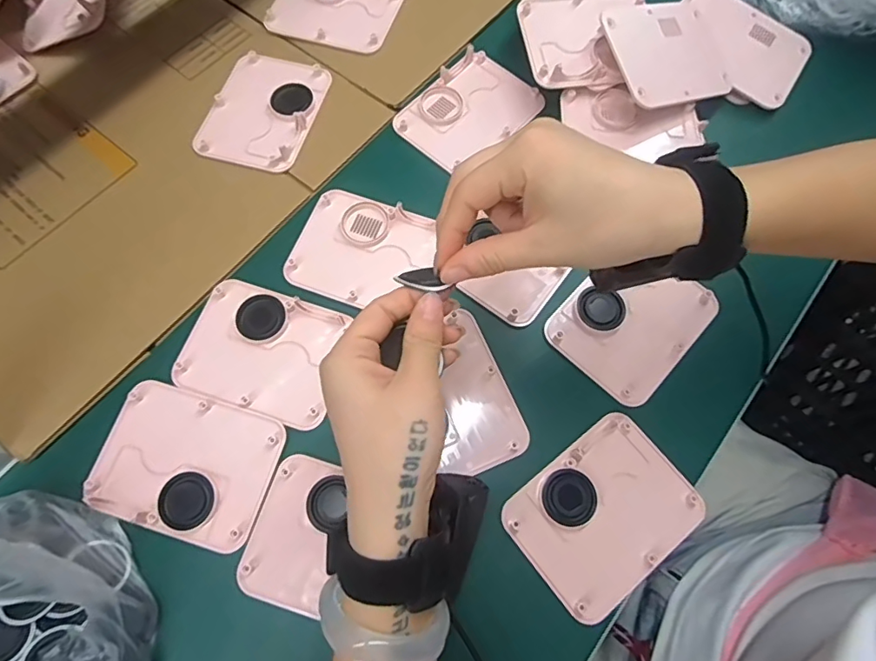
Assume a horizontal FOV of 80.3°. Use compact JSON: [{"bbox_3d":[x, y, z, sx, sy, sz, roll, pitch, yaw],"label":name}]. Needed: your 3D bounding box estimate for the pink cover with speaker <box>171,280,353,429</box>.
[{"bbox_3d":[-0.137,0.015,0.409,0.121,0.010,0.092,18,71,6],"label":"pink cover with speaker"}]

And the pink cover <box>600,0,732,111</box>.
[{"bbox_3d":[0.207,-0.249,0.466,0.123,0.008,0.096,-21,87,-25],"label":"pink cover"}]

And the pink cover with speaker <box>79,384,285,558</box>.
[{"bbox_3d":[-0.183,0.096,0.378,0.124,0.006,0.094,17,71,5],"label":"pink cover with speaker"}]

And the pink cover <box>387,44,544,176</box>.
[{"bbox_3d":[0.030,-0.209,0.492,0.091,0.010,0.124,41,74,13],"label":"pink cover"}]

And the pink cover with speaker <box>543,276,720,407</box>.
[{"bbox_3d":[0.158,-0.010,0.420,0.097,0.010,0.121,42,75,13],"label":"pink cover with speaker"}]

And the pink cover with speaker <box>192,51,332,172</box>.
[{"bbox_3d":[-0.162,-0.206,0.484,0.095,0.013,0.121,14,70,4],"label":"pink cover with speaker"}]

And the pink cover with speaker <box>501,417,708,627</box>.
[{"bbox_3d":[0.120,0.130,0.374,0.124,0.011,0.096,-37,75,-13],"label":"pink cover with speaker"}]

